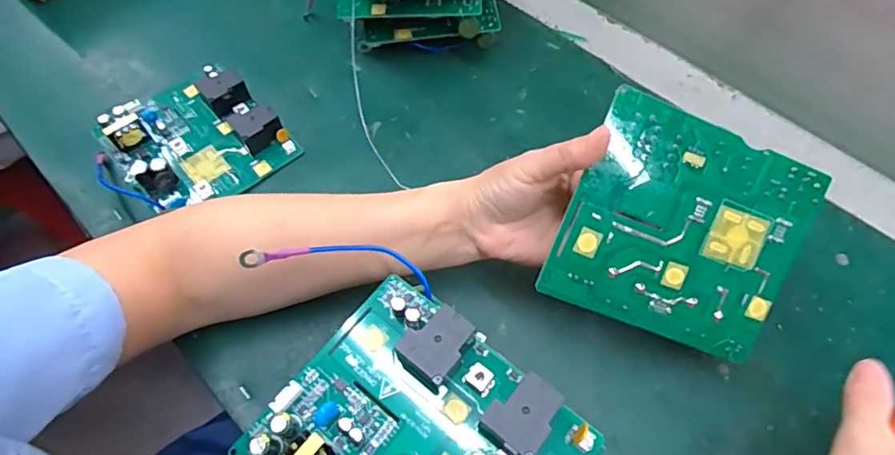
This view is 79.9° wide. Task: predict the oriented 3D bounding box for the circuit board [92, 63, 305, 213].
[{"bbox_3d":[-0.203,-0.069,0.416,0.124,0.032,0.121,-37,66,-17],"label":"circuit board"}]

